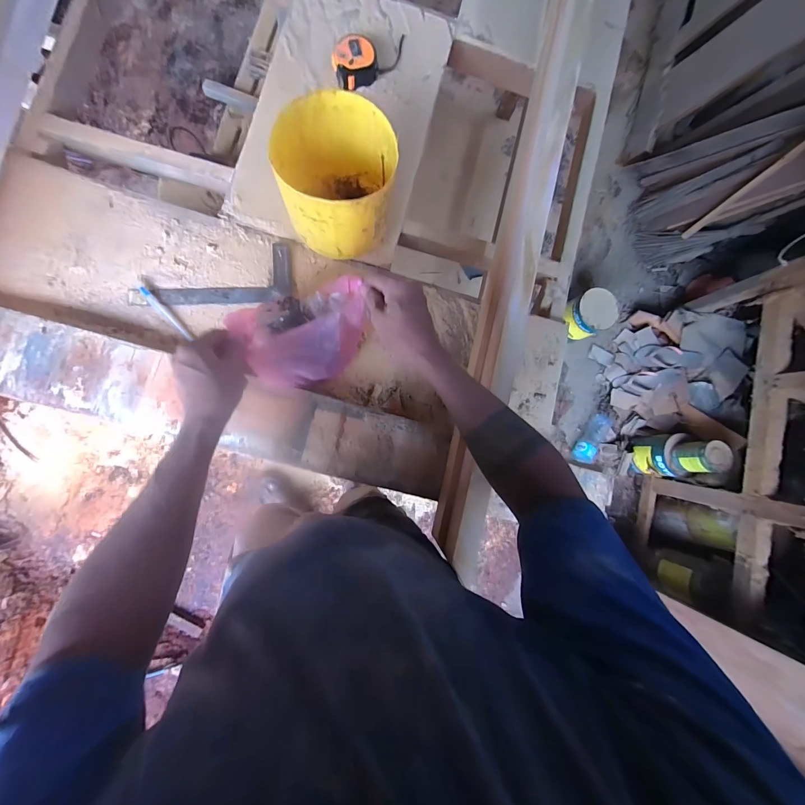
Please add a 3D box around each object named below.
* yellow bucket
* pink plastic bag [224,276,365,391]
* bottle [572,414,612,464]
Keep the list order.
[{"bbox_3d":[-0.097,-0.323,0.503,0.155,0.120,0.162,1,85,-8],"label":"yellow bucket"},{"bbox_3d":[-0.136,-0.095,0.477,0.167,0.099,0.117,-12,87,-9],"label":"pink plastic bag"},{"bbox_3d":[0.790,0.147,1.402,0.090,0.084,0.250,47,65,-2],"label":"bottle"}]

